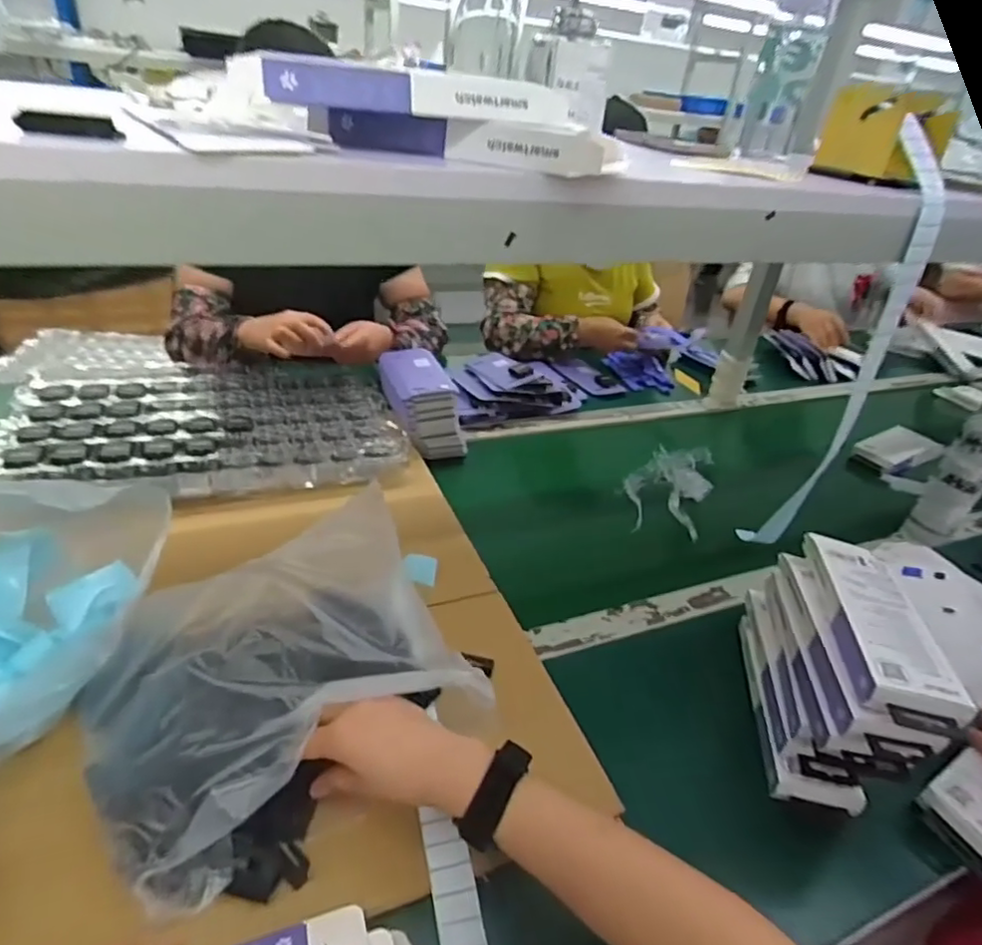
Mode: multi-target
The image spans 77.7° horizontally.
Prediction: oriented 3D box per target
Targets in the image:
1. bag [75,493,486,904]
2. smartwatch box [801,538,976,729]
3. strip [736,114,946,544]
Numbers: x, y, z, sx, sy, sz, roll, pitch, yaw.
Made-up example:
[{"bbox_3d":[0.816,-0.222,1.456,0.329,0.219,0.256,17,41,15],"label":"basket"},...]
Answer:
[{"bbox_3d":[-0.166,0.165,0.503,0.285,0.094,0.225,-21,42,-37],"label":"bag"},{"bbox_3d":[0.324,0.120,0.519,0.074,0.027,0.197,9,33,3],"label":"smartwatch box"},{"bbox_3d":[0.380,-0.102,0.676,0.069,0.489,0.101,25,37,25],"label":"strip"}]

